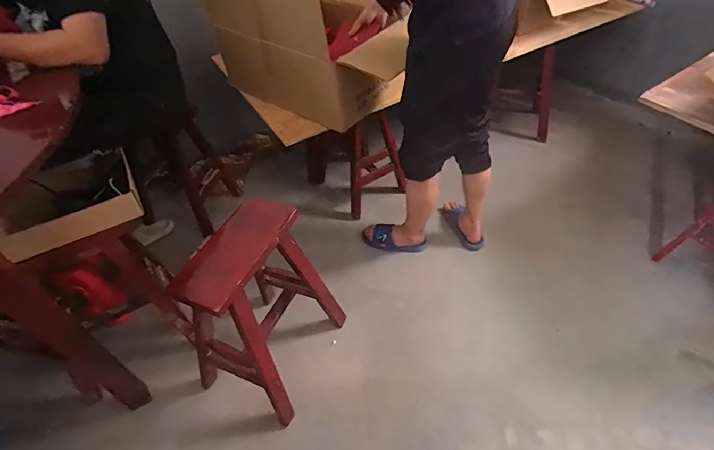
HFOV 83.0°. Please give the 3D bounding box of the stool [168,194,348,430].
[{"bbox_3d":[-0.291,0.225,1.160,0.350,0.527,0.379,13,48,18],"label":"stool"}]

